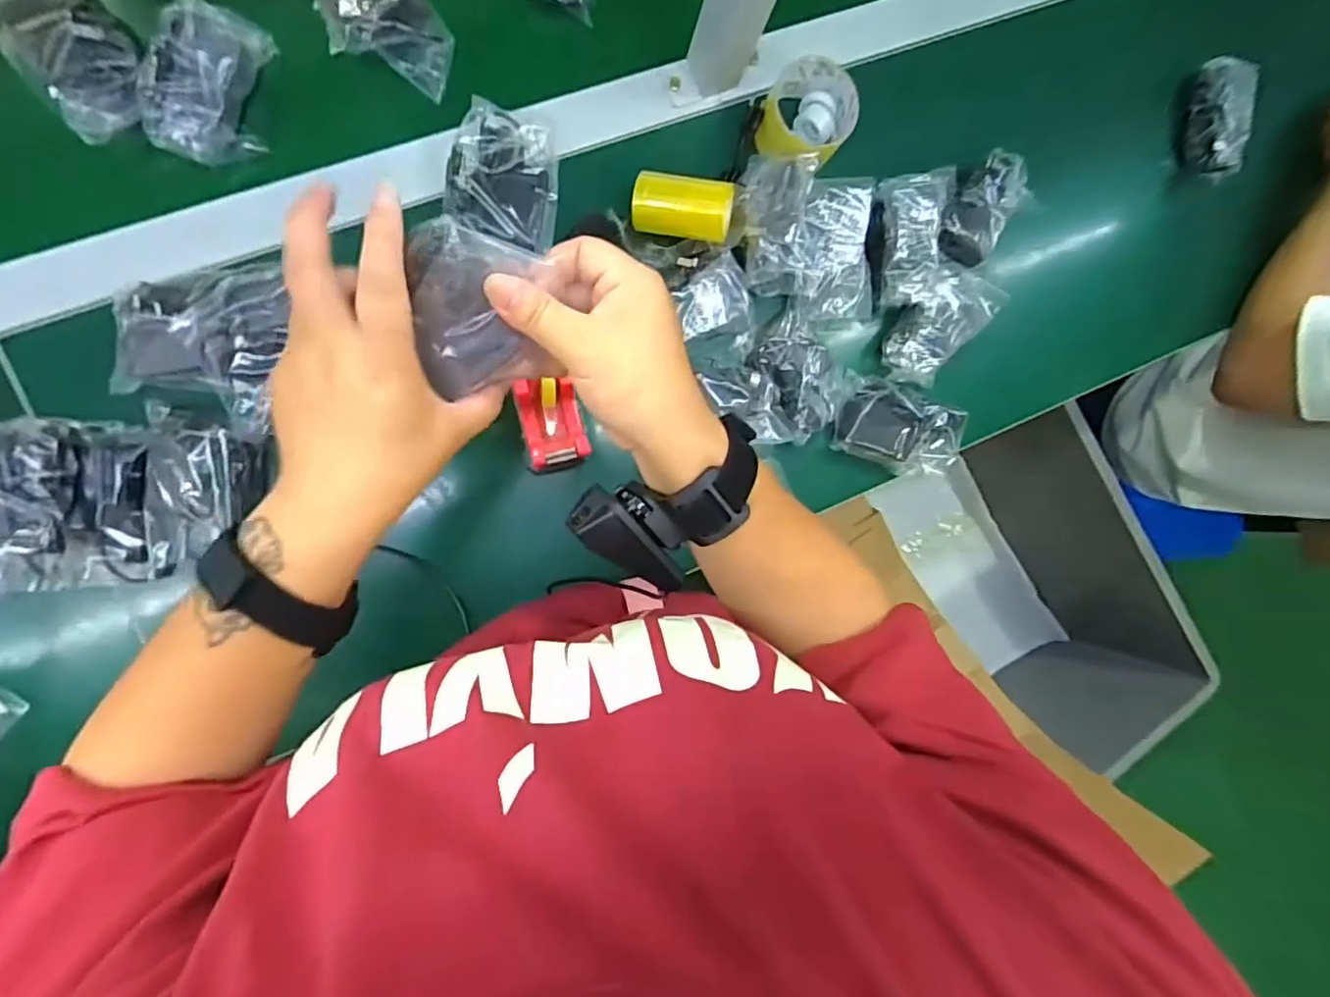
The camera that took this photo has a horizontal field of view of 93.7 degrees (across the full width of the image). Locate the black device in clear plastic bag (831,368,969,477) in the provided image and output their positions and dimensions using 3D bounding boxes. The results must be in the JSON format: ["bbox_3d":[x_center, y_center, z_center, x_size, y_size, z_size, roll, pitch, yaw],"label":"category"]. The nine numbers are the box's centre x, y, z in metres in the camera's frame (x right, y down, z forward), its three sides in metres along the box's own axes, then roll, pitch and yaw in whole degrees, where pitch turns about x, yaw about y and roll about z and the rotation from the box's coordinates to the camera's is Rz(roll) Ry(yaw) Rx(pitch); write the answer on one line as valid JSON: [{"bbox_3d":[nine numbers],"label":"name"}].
[{"bbox_3d":[0.236,-0.073,0.621,0.123,0.040,0.080,16,85,-7],"label":"black device in clear plastic bag"}]

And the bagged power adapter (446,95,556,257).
[{"bbox_3d":[-0.139,-0.281,0.548,0.094,0.026,0.112,12,86,-7],"label":"bagged power adapter"}]

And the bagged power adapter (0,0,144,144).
[{"bbox_3d":[-0.474,-0.359,0.502,0.085,0.040,0.110,-40,93,-8],"label":"bagged power adapter"}]

